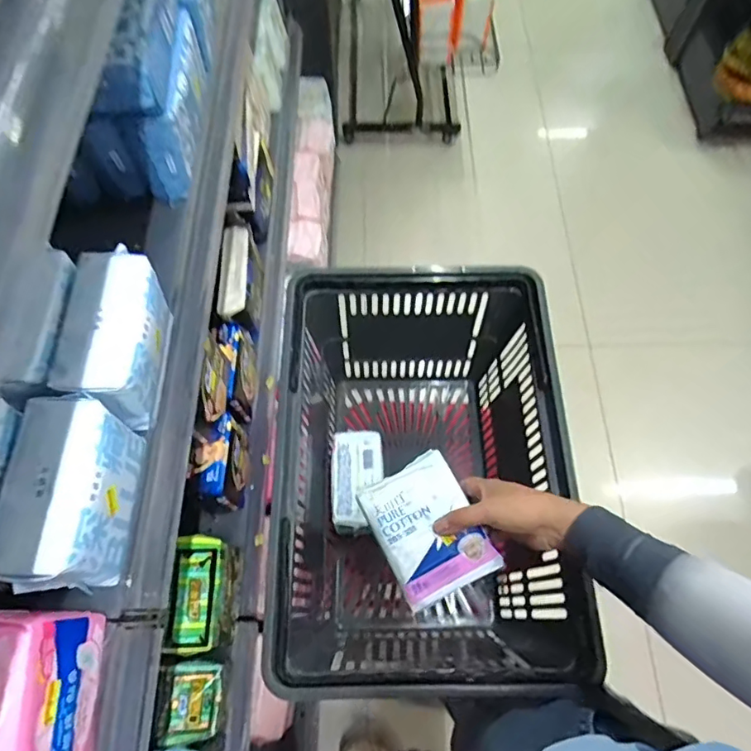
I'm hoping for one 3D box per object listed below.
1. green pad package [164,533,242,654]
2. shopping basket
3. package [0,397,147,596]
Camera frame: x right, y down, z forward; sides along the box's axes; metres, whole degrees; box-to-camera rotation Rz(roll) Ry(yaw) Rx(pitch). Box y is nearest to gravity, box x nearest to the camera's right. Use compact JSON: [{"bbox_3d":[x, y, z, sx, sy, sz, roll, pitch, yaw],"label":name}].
[{"bbox_3d":[-0.201,0.262,0.636,0.054,0.084,0.122,-2,66,-2],"label":"green pad package"},{"bbox_3d":[0.054,0.130,0.687,0.309,0.275,0.452,0,66,-1],"label":"shopping basket"},{"bbox_3d":[-0.206,0.084,0.363,0.056,0.079,0.114,-1,66,-1],"label":"package"}]

